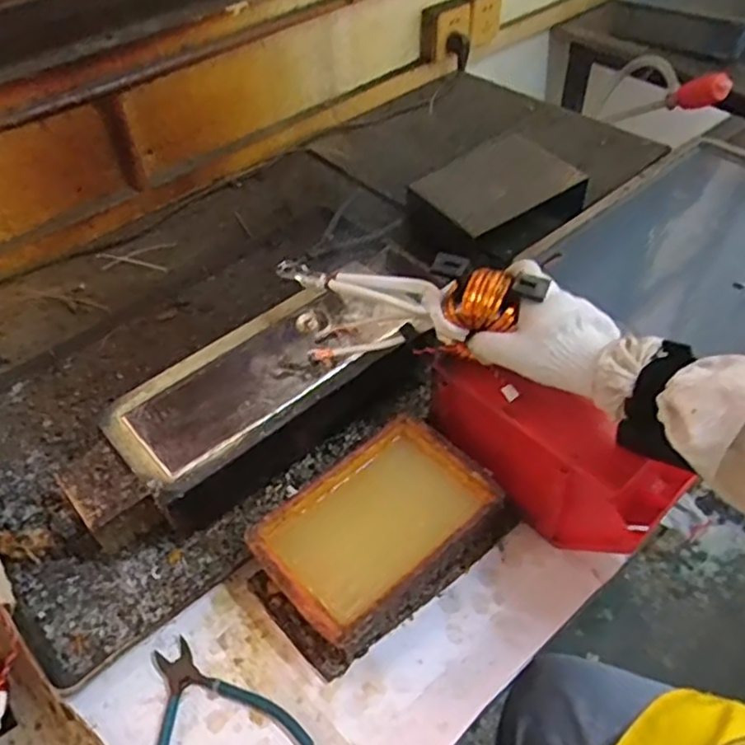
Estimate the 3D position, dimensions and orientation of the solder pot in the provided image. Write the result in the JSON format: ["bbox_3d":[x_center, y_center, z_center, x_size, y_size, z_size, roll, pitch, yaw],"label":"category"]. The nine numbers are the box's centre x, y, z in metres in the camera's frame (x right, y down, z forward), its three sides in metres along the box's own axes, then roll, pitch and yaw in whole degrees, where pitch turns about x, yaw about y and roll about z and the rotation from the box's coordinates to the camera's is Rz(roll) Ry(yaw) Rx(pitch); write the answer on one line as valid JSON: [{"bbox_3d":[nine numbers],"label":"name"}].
[{"bbox_3d":[-0.123,0.036,0.688,0.378,0.089,0.152,-31,54,-22],"label":"solder pot"}]

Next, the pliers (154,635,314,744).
[{"bbox_3d":[-0.134,0.274,0.531,0.125,0.010,0.135,-25,52,-18],"label":"pliers"}]

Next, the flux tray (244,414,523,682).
[{"bbox_3d":[0.008,0.143,0.601,0.230,0.066,0.137,-35,55,-25],"label":"flux tray"}]

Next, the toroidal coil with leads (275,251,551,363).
[{"bbox_3d":[0.031,-0.069,0.627,0.252,0.100,0.069,-1,43,35],"label":"toroidal coil with leads"}]

